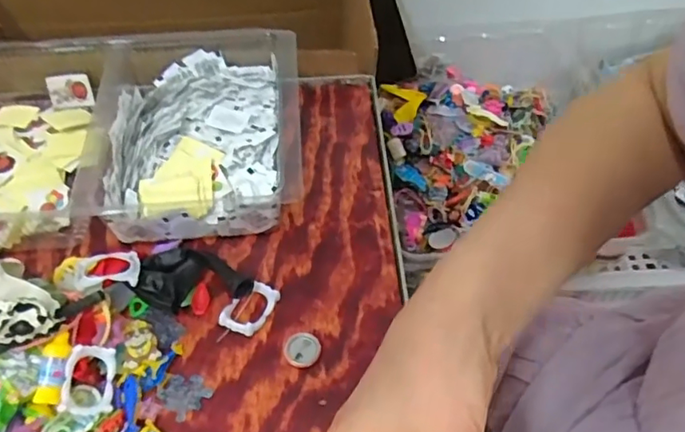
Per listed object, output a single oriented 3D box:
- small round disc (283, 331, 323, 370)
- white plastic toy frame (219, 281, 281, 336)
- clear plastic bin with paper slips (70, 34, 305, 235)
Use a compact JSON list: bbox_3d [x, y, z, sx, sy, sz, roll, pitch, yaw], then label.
[{"bbox_3d":[-0.028,0.091,0.390,0.024,0.004,0.025,0,52,0],"label":"small round disc"},{"bbox_3d":[-0.066,0.065,0.408,0.029,0.010,0.042,20,55,15],"label":"white plastic toy frame"},{"bbox_3d":[-0.131,-0.070,0.483,0.183,0.054,0.194,-3,52,-2],"label":"clear plastic bin with paper slips"}]

